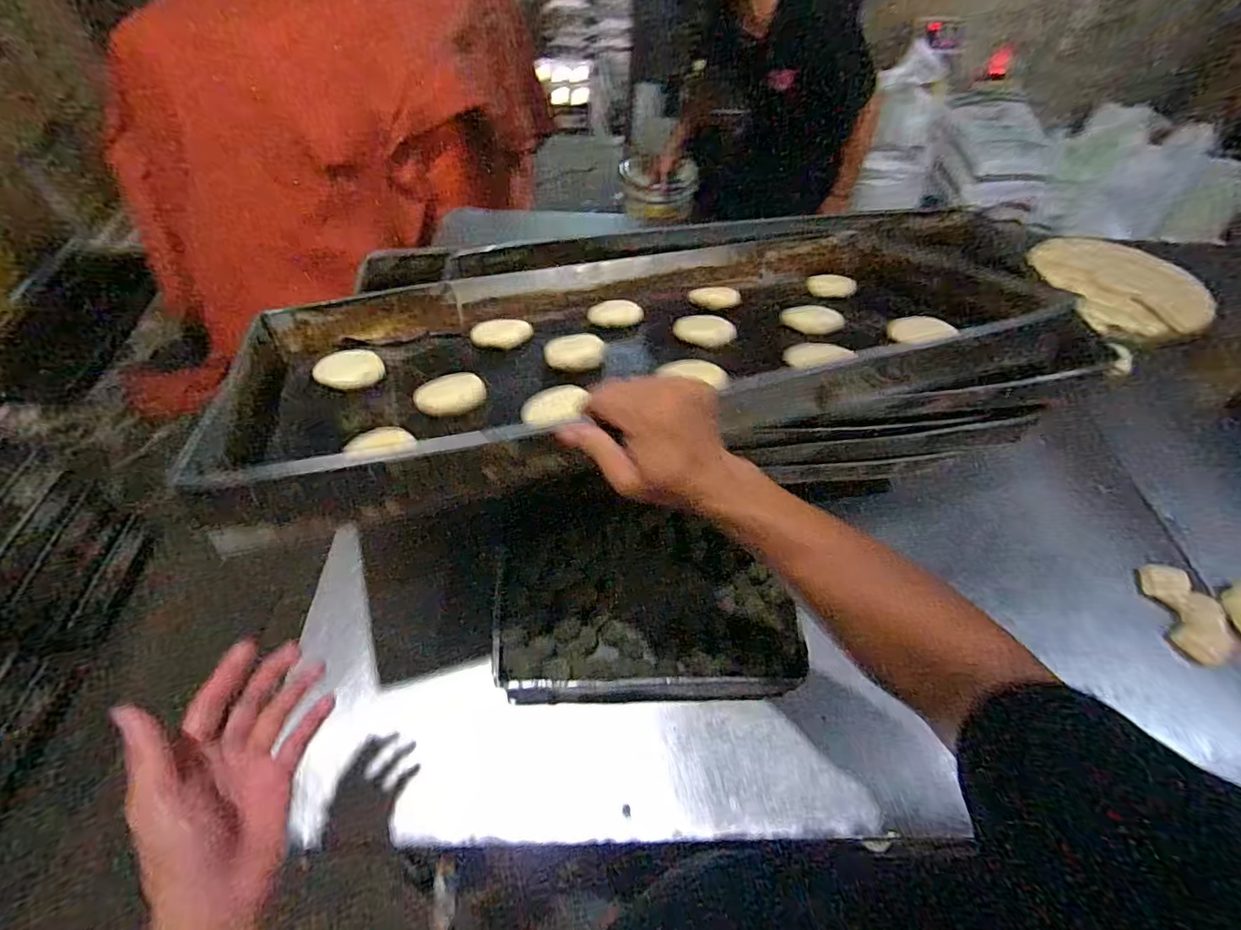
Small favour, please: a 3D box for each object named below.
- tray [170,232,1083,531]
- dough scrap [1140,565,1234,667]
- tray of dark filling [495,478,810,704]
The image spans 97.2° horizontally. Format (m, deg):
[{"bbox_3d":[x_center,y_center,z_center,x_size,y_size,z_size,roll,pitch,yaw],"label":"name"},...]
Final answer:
[{"bbox_3d":[0.021,-0.162,0.654,0.828,0.074,0.353,-10,41,-10],"label":"tray"},{"bbox_3d":[0.742,0.190,0.713,0.082,0.026,0.130,-3,54,-5],"label":"dough scrap"},{"bbox_3d":[0.028,0.160,0.691,0.350,0.069,0.265,0,54,-3],"label":"tray of dark filling"}]

